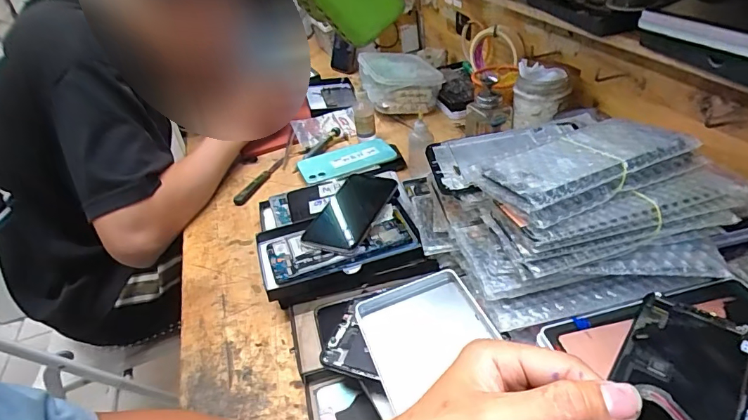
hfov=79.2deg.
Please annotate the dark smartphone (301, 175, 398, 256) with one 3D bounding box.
[{"bbox_3d":[-0.029,0.003,0.552,0.077,0.016,0.144,11,40,23],"label":"dark smartphone"}]

